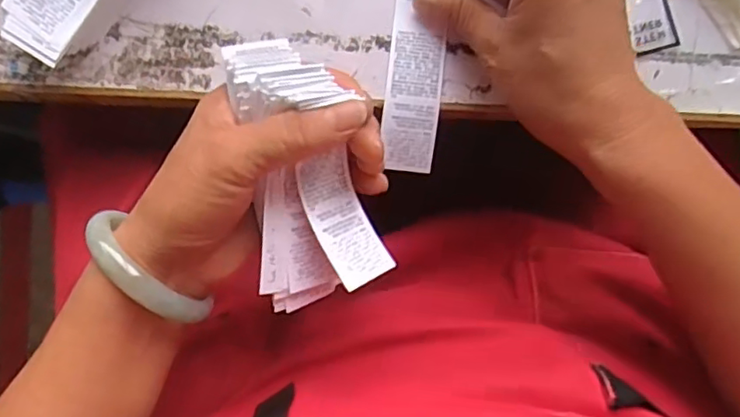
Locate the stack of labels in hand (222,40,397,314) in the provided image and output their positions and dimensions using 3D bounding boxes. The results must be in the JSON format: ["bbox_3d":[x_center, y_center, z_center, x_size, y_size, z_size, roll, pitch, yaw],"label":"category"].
[{"bbox_3d":[-0.030,-0.014,0.273,0.057,0.034,0.124,-13,107,-3],"label":"stack of labels in hand"}]

